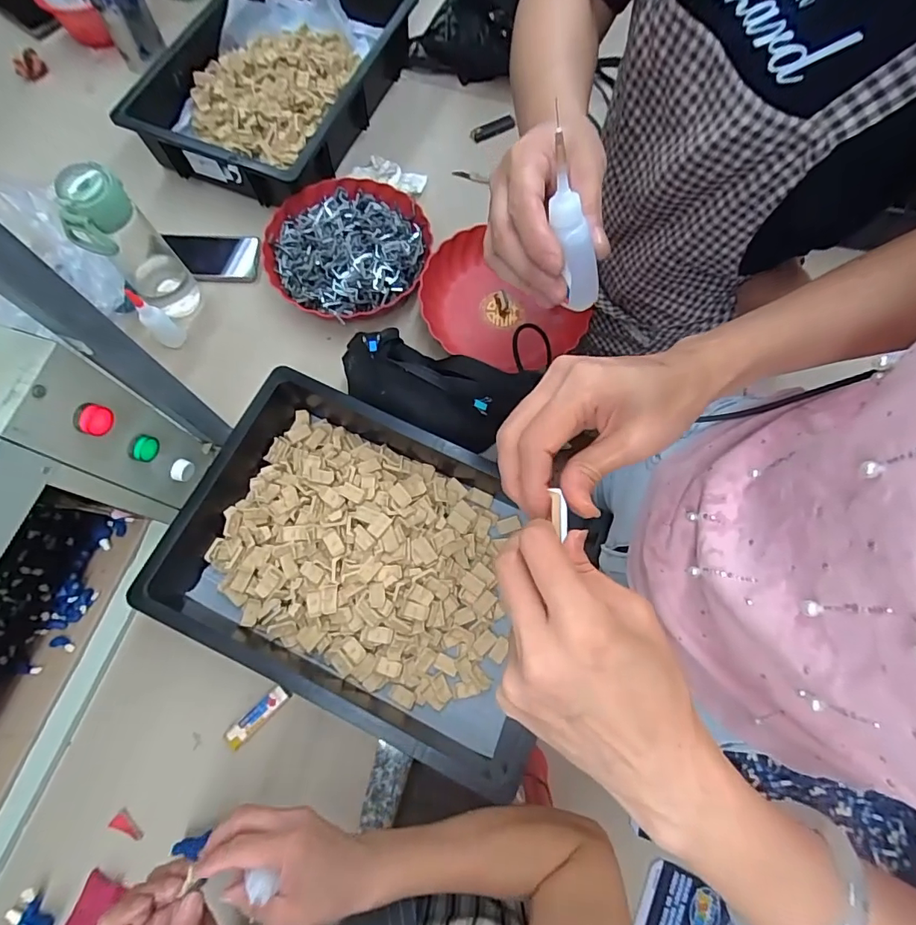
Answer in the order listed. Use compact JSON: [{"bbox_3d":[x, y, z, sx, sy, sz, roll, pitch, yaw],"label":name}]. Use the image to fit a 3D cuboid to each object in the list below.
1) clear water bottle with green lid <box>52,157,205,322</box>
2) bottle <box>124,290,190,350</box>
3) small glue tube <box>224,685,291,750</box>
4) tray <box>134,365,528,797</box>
[{"bbox_3d":[-0.419,-0.266,0.636,0.086,0.220,0.070,-36,76,-13],"label":"clear water bottle with green lid"},{"bbox_3d":[-0.411,-0.196,0.659,0.031,0.095,0.033,1,71,-2],"label":"bottle"},{"bbox_3d":[-0.230,0.291,0.554,0.080,0.012,0.024,-40,77,-14],"label":"small glue tube"},{"bbox_3d":[-0.104,0.110,0.565,0.439,0.085,0.306,26,72,6],"label":"tray"}]

